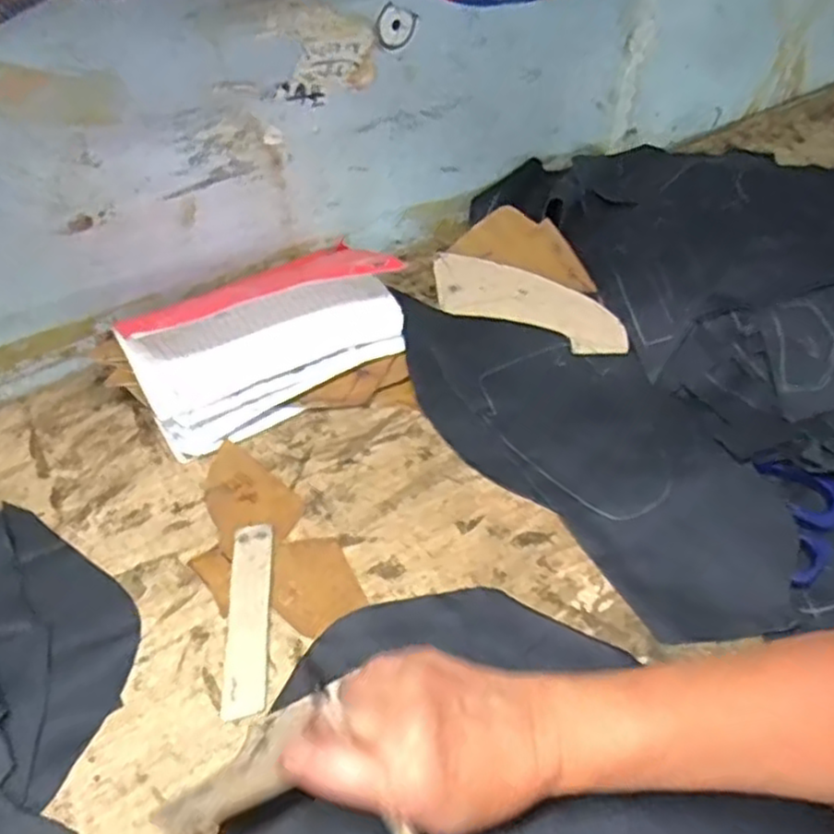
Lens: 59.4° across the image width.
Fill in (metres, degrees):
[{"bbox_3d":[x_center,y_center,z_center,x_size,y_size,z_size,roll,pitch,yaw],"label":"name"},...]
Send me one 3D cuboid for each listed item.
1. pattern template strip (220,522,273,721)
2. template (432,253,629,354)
[{"bbox_3d":[-0.100,0.115,0.433,0.025,0.005,0.120,-3,49,-5],"label":"pattern template strip"},{"bbox_3d":[0.089,-0.096,0.605,0.179,0.007,0.054,22,74,26],"label":"template"}]

